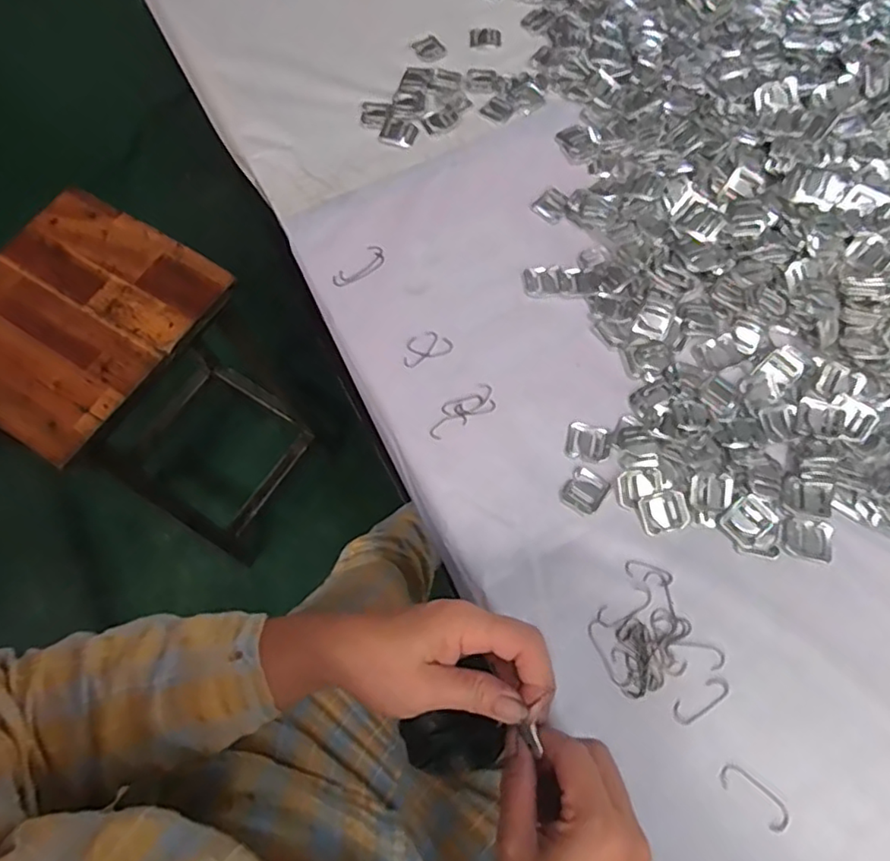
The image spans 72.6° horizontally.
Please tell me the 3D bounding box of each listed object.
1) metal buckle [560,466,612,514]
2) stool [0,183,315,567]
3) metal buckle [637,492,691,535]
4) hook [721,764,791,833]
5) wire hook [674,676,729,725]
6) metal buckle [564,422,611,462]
[{"bbox_3d":[0.110,0.048,0.475,0.030,0.004,0.032,35,73,13],"label":"metal buckle"},{"bbox_3d":[-0.459,-0.049,0.979,0.301,0.513,0.302,29,72,12],"label":"stool"},{"bbox_3d":[0.169,0.063,0.466,0.038,0.007,0.029,-16,69,-6],"label":"metal buckle"},{"bbox_3d":[0.203,0.239,0.397,0.047,0.005,0.018,40,74,15],"label":"hook"},{"bbox_3d":[0.177,0.187,0.418,0.044,0.004,0.016,-31,71,-11],"label":"wire hook"},{"bbox_3d":[0.116,0.010,0.488,0.034,0.004,0.030,13,69,6],"label":"metal buckle"}]

